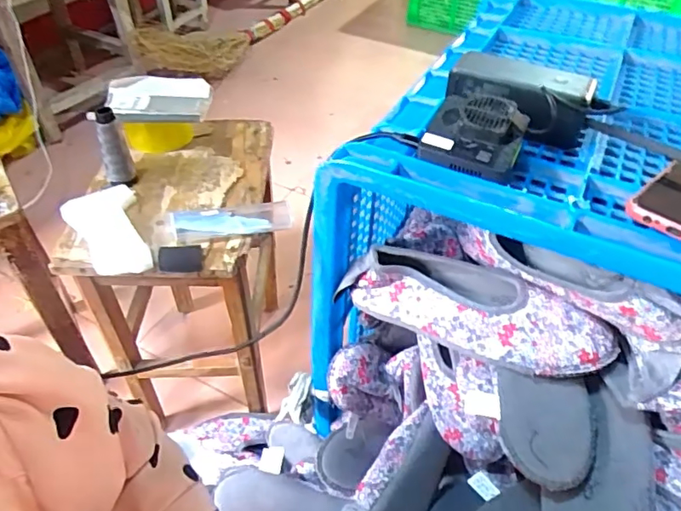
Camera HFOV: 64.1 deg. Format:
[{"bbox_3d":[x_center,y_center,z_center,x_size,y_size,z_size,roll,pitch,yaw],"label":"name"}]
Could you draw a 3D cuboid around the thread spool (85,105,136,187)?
[{"bbox_3d":[-0.305,-0.139,0.731,0.036,0.112,0.031,-17,48,-17],"label":"thread spool"}]

